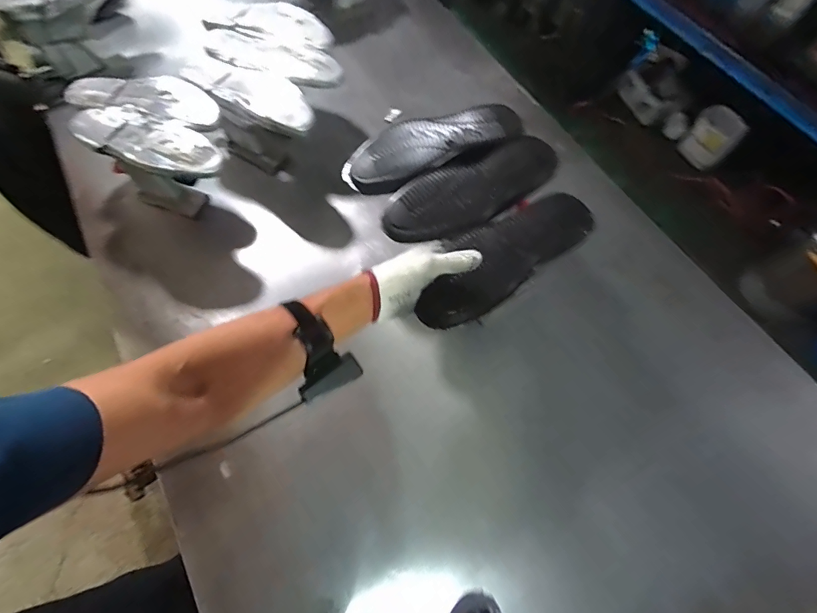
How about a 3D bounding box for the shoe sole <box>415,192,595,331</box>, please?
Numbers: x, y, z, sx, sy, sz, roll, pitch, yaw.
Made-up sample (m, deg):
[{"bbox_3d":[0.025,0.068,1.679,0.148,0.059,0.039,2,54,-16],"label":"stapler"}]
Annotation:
[{"bbox_3d":[0.126,-0.068,0.551,0.268,0.034,0.102,-38,71,-9],"label":"shoe sole"}]

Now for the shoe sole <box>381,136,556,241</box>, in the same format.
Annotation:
[{"bbox_3d":[0.099,-0.177,0.603,0.287,0.030,0.110,-26,68,-14],"label":"shoe sole"}]

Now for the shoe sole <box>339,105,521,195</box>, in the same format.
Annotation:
[{"bbox_3d":[0.036,-0.259,0.635,0.285,0.033,0.100,-25,68,-14],"label":"shoe sole"}]

